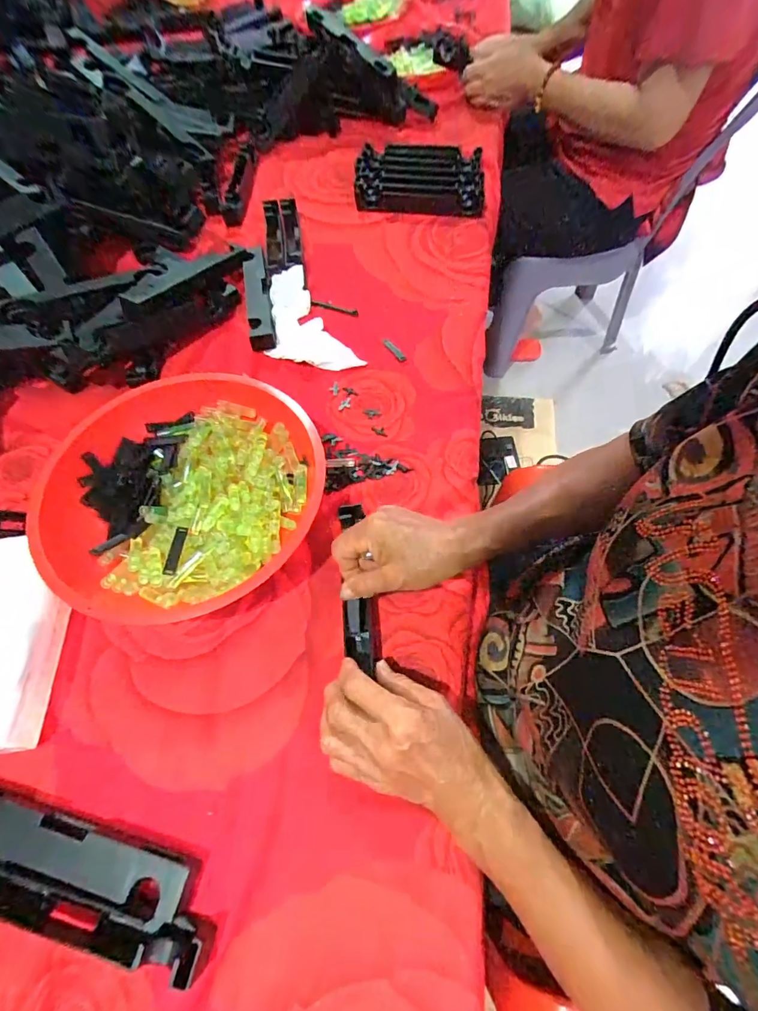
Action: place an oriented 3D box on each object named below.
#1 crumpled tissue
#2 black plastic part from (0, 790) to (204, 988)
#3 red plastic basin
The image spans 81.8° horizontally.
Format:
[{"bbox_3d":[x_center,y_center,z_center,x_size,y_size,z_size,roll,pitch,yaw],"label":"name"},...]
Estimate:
[{"bbox_3d":[-0.100,-0.225,0.547,0.095,0.036,0.169,-29,64,-15],"label":"crumpled tissue"},{"bbox_3d":[-0.217,0.252,0.302,0.209,0.027,0.056,11,65,9],"label":"black plastic part"},{"bbox_3d":[-0.182,-0.014,0.416,0.230,0.082,0.244,-1,63,2],"label":"red plastic basin"}]

